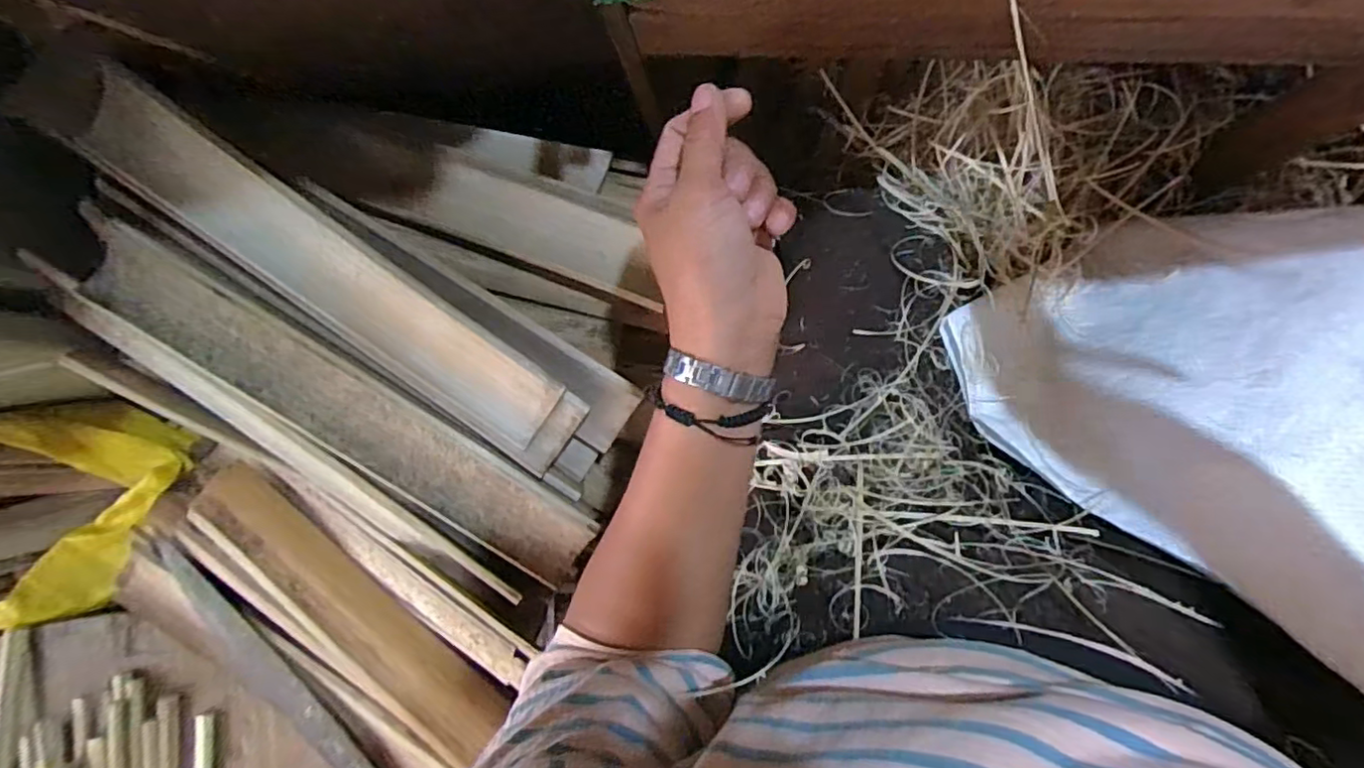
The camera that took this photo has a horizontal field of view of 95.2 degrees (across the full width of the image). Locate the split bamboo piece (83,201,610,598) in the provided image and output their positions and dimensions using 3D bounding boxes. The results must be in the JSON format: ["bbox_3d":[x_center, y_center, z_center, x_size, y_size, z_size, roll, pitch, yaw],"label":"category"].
[{"bbox_3d":[-0.258,0.020,0.483,0.431,0.038,0.077,37,94,-10],"label":"split bamboo piece"}]

